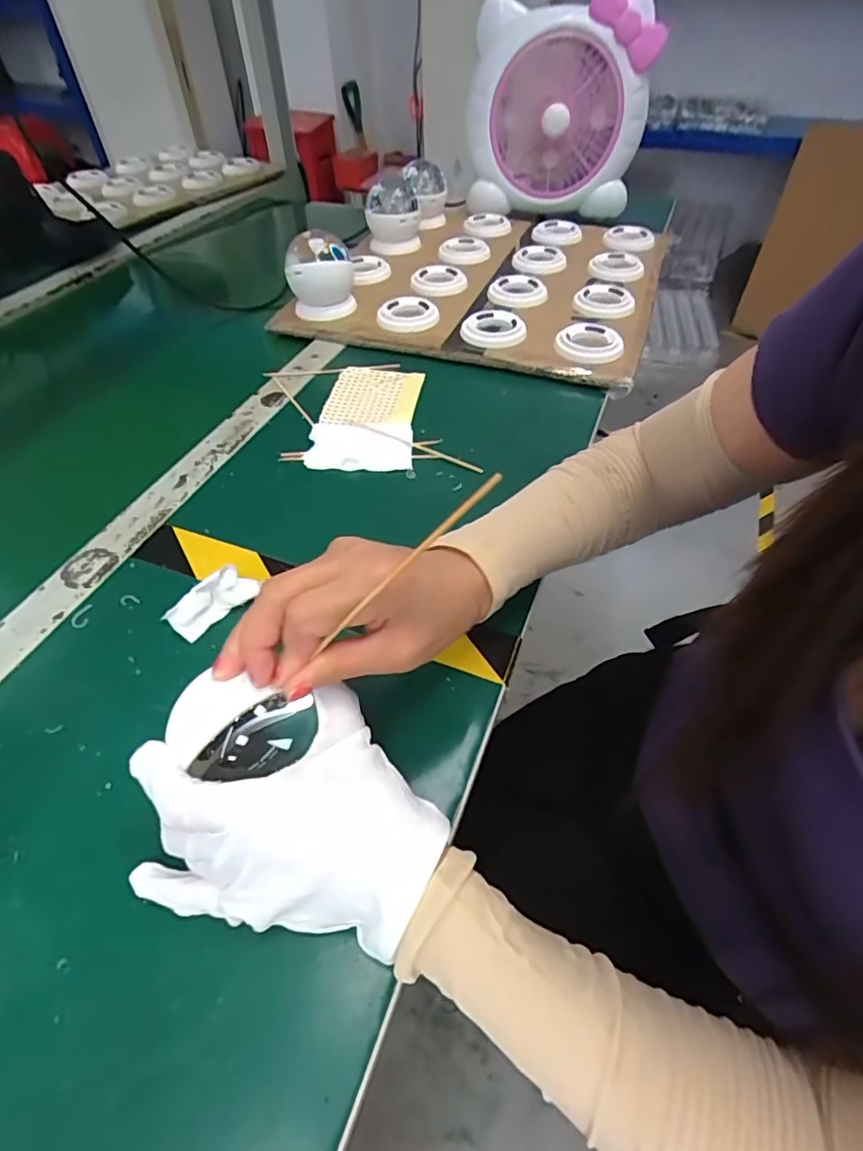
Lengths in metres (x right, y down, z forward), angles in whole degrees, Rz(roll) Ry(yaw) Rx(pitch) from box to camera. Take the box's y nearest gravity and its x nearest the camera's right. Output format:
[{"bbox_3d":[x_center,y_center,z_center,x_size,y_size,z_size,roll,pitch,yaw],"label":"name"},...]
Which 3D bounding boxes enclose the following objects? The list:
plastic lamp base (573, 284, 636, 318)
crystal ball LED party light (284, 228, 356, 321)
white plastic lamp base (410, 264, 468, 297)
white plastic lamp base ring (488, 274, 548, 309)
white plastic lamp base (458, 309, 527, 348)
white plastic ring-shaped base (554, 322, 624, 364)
[{"bbox_3d":[0.211,-0.338,0.671,0.071,0.012,0.082,4,50,4],"label":"plastic lamp base"},{"bbox_3d":[-0.129,-0.352,0.650,0.079,0.083,0.073,-12,51,-10],"label":"crystal ball LED party light"},{"bbox_3d":[0.011,-0.382,0.712,0.071,0.014,0.074,-10,50,-9],"label":"white plastic lamp base"},{"bbox_3d":[0.108,-0.359,0.690,0.071,0.013,0.064,5,50,4],"label":"white plastic lamp base ring"},{"bbox_3d":[0.067,-0.279,0.623,0.072,0.015,0.075,0,50,0],"label":"white plastic lamp base"},{"bbox_3d":[0.172,-0.254,0.597,0.069,0.021,0.071,9,50,8],"label":"white plastic ring-shaped base"}]

